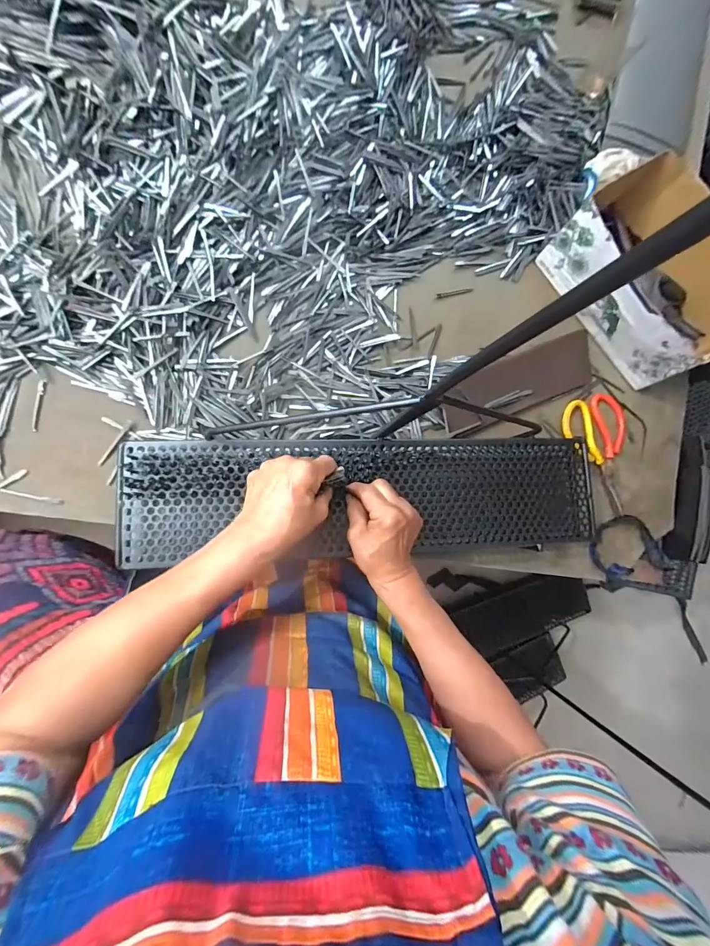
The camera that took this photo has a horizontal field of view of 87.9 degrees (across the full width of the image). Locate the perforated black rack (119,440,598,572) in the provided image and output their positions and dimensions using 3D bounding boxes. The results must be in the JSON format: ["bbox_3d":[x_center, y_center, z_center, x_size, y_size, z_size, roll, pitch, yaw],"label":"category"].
[{"bbox_3d":[0.032,0.031,0.472,0.588,0.039,0.150,0,87,-11],"label":"perforated black rack"}]

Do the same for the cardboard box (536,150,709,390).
[{"bbox_3d":[0.472,-0.307,0.570,0.216,0.104,0.277,-36,93,-9],"label":"cardboard box"}]

